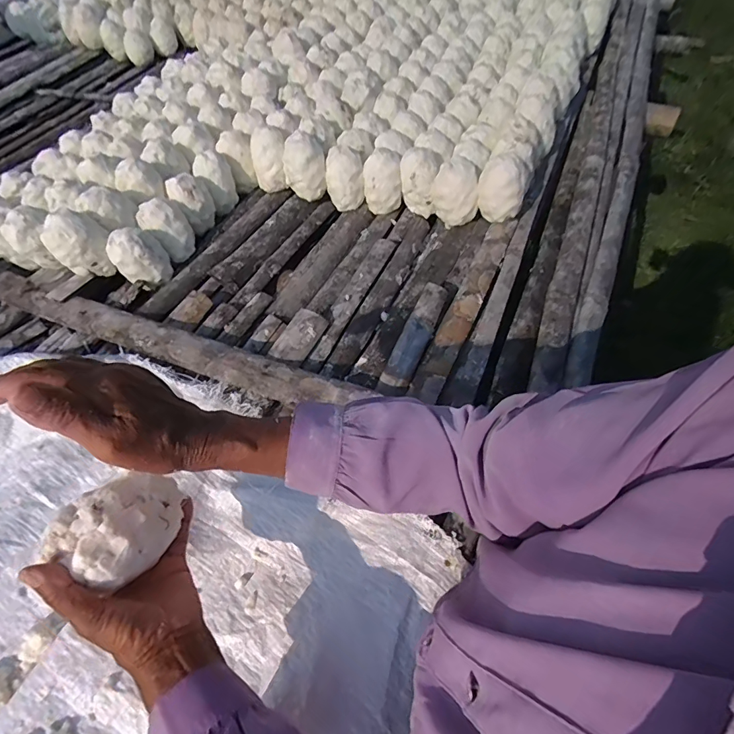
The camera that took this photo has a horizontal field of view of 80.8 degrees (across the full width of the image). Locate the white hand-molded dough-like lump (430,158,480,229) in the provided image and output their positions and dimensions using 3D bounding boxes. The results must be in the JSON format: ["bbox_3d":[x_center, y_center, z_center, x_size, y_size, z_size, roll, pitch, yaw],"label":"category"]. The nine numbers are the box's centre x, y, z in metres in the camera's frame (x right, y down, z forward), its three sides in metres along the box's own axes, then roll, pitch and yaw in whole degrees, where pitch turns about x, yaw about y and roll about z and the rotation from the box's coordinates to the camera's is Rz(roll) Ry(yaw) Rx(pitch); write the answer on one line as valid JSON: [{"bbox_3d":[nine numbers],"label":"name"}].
[{"bbox_3d":[0.164,-0.324,0.802,0.083,0.095,0.076,4,58,4],"label":"white hand-molded dough-like lump"}]

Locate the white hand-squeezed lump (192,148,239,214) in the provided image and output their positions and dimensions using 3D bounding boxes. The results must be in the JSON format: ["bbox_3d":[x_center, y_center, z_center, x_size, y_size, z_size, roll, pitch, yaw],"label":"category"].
[{"bbox_3d":[-0.296,-0.371,0.849,0.070,0.084,0.074,-31,62,-17],"label":"white hand-squeezed lump"}]

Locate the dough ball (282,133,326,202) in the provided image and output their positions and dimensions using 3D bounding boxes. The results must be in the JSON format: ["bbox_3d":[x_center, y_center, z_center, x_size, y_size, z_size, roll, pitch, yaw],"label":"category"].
[{"bbox_3d":[-0.122,-0.392,0.842,0.081,0.095,0.077,-8,58,-4],"label":"dough ball"}]

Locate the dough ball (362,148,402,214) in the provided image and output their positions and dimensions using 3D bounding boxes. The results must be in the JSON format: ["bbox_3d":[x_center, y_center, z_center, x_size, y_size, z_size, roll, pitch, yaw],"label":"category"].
[{"bbox_3d":[0.029,-0.360,0.841,0.073,0.092,0.070,-1,57,1],"label":"dough ball"}]

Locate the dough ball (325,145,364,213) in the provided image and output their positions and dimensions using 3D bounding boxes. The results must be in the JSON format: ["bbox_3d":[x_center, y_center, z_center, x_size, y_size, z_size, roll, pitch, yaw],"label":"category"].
[{"bbox_3d":[-0.046,-0.370,0.844,0.071,0.095,0.076,-4,57,-1],"label":"dough ball"}]

